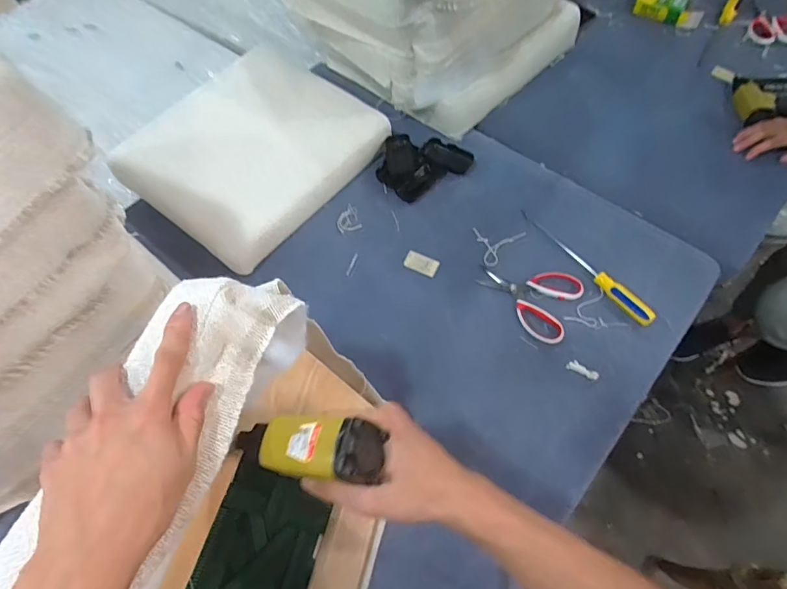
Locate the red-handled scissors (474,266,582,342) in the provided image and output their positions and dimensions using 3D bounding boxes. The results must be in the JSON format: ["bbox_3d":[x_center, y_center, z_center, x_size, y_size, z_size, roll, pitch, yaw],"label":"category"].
[{"bbox_3d":[0.235,-0.003,0.804,0.168,0.011,0.135,27,67,16],"label":"red-handled scissors"}]

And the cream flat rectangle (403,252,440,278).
[{"bbox_3d":[0.053,-0.058,0.856,0.064,0.005,0.038,26,69,15],"label":"cream flat rectangle"}]

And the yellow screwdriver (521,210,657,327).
[{"bbox_3d":[0.347,-0.061,0.826,0.033,0.027,0.304,-33,66,-13],"label":"yellow screwdriver"}]

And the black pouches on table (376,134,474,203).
[{"bbox_3d":[0.056,-0.282,0.951,0.190,0.057,0.145,-30,65,-11],"label":"black pouches on table"}]

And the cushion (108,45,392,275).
[{"bbox_3d":[-0.294,-0.319,0.940,0.416,0.074,0.458,35,70,19],"label":"cushion"}]

